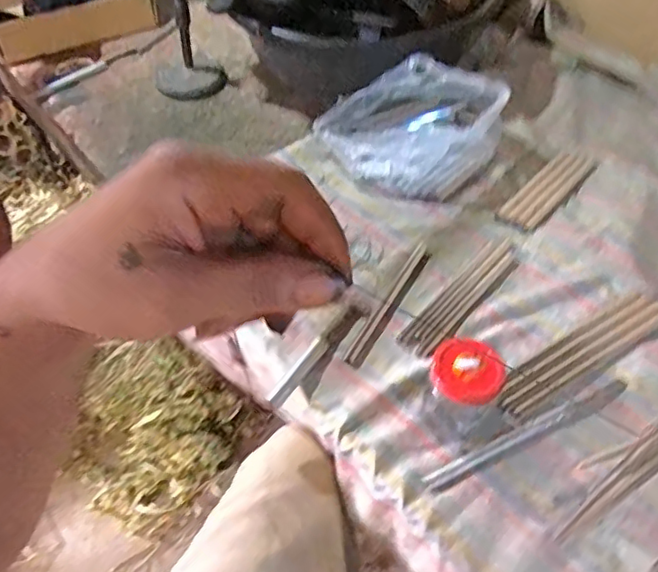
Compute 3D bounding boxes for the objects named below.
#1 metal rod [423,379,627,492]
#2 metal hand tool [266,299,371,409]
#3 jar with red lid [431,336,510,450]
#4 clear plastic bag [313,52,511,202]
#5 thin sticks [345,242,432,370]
[{"bbox_3d":[0.199,0.146,0.596,0.235,0.011,0.018,-20,53,-16],"label":"metal rod"},{"bbox_3d":[-0.009,0.068,0.651,0.025,0.013,0.163,29,56,22],"label":"metal hand tool"},{"bbox_3d":[0.126,0.101,0.572,0.069,0.088,0.064,0,50,0],"label":"jar with red lid"},{"bbox_3d":[0.122,-0.209,0.816,0.239,0.116,0.154,-15,51,-12],"label":"clear plastic bag"},{"bbox_3d":[0.072,0.020,0.697,0.020,0.007,0.188,26,58,16],"label":"thin sticks"}]

